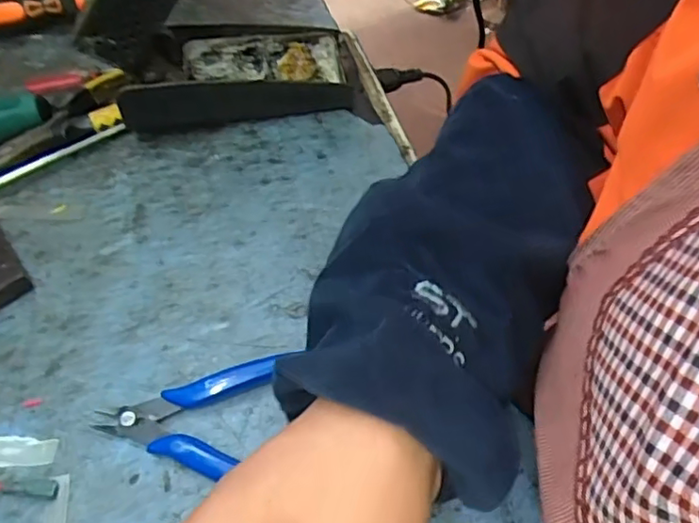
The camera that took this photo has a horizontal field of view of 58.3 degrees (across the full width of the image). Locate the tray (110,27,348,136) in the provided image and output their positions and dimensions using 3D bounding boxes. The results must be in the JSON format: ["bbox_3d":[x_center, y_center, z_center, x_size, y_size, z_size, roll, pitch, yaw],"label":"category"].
[{"bbox_3d":[-0.079,-0.135,0.448,0.151,0.045,0.073,-7,54,-1],"label":"tray"}]

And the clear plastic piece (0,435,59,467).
[{"bbox_3d":[-0.176,0.096,0.320,0.051,0.004,0.016,-2,55,3],"label":"clear plastic piece"}]

